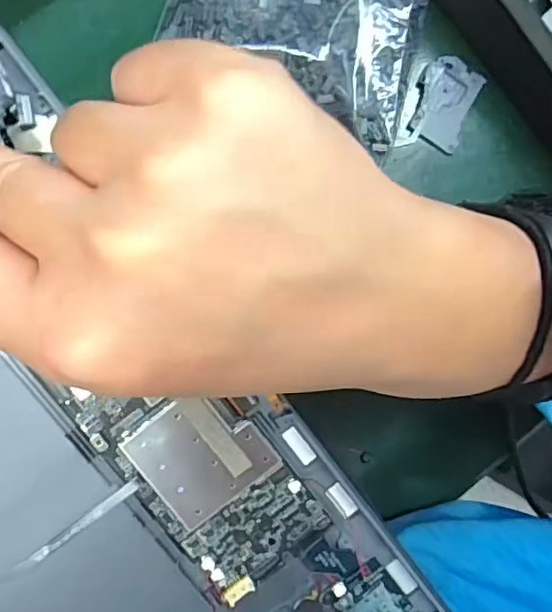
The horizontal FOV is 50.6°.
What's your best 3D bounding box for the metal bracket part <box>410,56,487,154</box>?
[{"bbox_3d":[0.098,-0.118,0.339,0.034,0.009,0.048,24,83,-6],"label":"metal bracket part"}]

